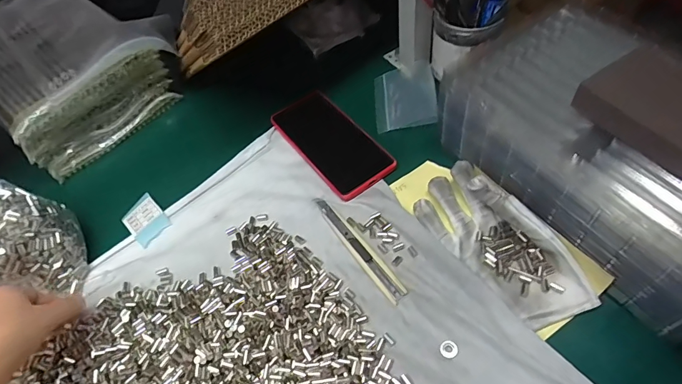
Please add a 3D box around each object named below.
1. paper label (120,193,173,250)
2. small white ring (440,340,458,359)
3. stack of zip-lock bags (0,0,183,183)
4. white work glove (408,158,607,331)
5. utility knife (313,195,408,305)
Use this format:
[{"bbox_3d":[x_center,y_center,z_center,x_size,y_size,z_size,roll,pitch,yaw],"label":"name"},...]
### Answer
[{"bbox_3d":[-0.221,0.031,0.466,0.040,0.008,0.055,-40,60,-20],"label":"paper label"},{"bbox_3d":[0.091,0.131,0.344,0.014,0.004,0.014,-3,55,4],"label":"small white ring"},{"bbox_3d":[-0.370,-0.168,0.569,0.263,0.131,0.222,36,66,27],"label":"stack of zip-lock bags"},{"bbox_3d":[0.144,0.043,0.382,0.073,0.043,0.175,-30,57,-14],"label":"white work glove"},{"bbox_3d":[0.015,0.052,0.415,0.019,0.004,0.140,-33,58,-15],"label":"utility knife"}]

